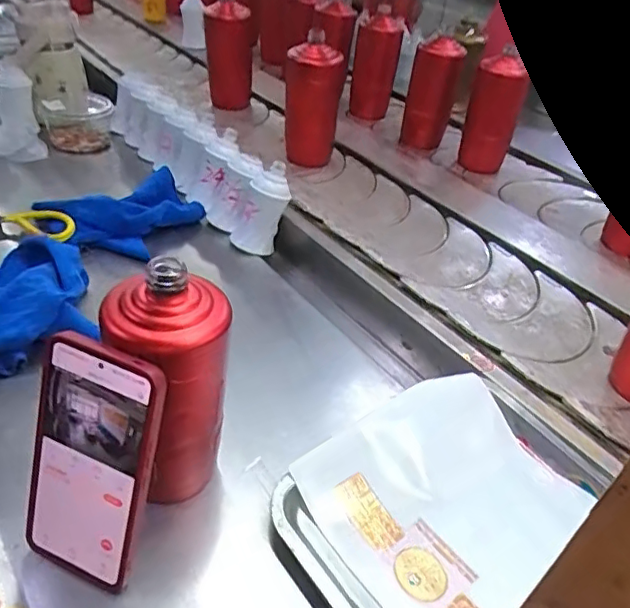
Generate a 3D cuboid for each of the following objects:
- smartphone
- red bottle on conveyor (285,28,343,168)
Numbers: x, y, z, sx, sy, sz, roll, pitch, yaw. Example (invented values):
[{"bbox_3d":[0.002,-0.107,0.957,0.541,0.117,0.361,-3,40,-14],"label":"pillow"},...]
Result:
[{"bbox_3d":[-0.146,0.105,0.367,0.081,0.169,0.010,20,19,12],"label":"smartphone"},{"bbox_3d":[-0.004,-0.327,0.912,0.083,0.189,0.068,10,36,3],"label":"red bottle on conveyor"}]

